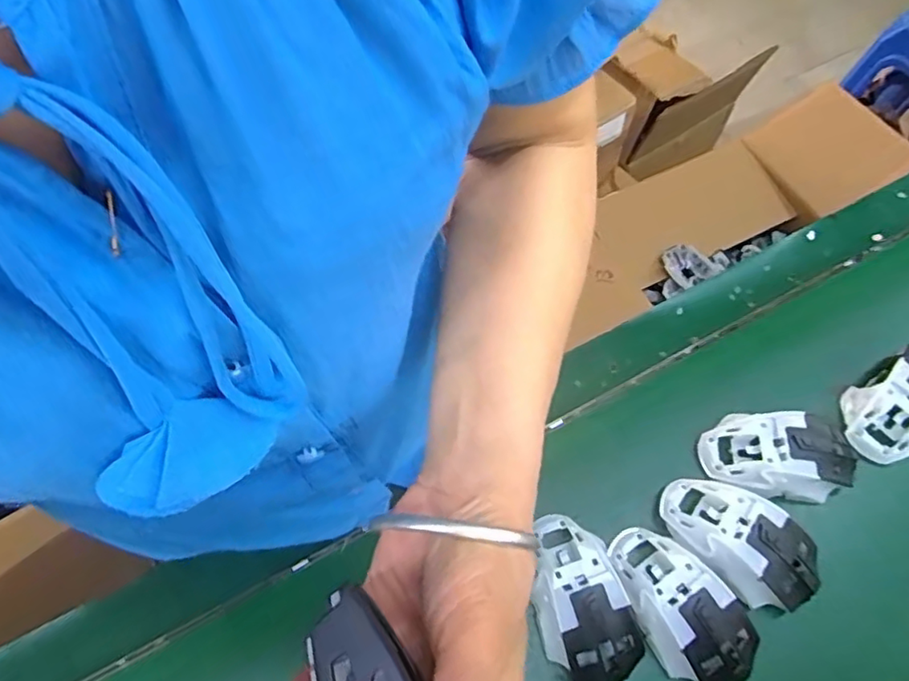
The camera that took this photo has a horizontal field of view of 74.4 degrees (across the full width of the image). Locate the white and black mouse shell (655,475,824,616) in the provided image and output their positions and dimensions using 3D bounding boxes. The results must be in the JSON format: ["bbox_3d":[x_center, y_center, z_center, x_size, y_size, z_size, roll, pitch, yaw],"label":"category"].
[{"bbox_3d":[0.210,0.147,0.442,0.115,0.036,0.071,38,69,21],"label":"white and black mouse shell"}]

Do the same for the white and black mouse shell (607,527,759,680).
[{"bbox_3d":[0.159,0.187,0.425,0.064,0.033,0.115,-31,64,-13],"label":"white and black mouse shell"}]

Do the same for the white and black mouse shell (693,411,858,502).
[{"bbox_3d":[0.256,0.089,0.471,0.111,0.030,0.063,10,62,9],"label":"white and black mouse shell"}]

